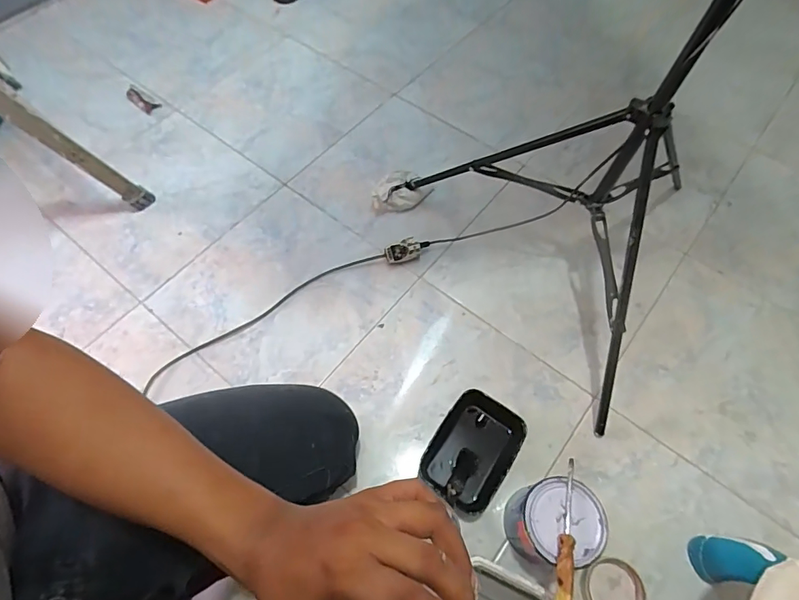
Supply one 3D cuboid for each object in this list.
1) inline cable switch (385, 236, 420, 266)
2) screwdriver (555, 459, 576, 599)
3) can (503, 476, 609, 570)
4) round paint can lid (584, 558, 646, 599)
[{"bbox_3d":[0.006,-0.096,0.913,0.070,0.044,0.033,-15,63,-7],"label":"inline cable switch"},{"bbox_3d":[0.215,0.298,0.583,0.019,0.019,0.180,12,58,7],"label":"screwdriver"},{"bbox_3d":[0.215,0.318,0.651,0.116,0.132,0.114,-15,63,-7],"label":"can"},{"bbox_3d":[0.312,0.425,0.656,0.078,0.020,0.080,0,62,0],"label":"round paint can lid"}]

